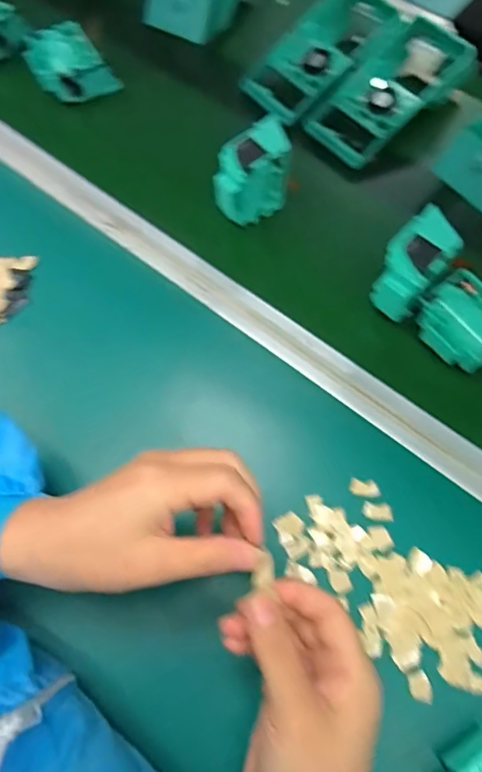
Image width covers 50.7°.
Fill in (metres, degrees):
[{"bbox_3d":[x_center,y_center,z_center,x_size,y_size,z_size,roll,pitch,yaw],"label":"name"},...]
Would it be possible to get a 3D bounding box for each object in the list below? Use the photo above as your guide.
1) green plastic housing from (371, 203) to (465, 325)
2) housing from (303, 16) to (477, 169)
[{"bbox_3d":[0.147,-0.101,0.436,0.045,0.062,0.064,43,73,14],"label":"green plastic housing"},{"bbox_3d":[0.160,-0.314,0.539,0.182,0.057,0.089,-38,74,-15],"label":"housing"}]

